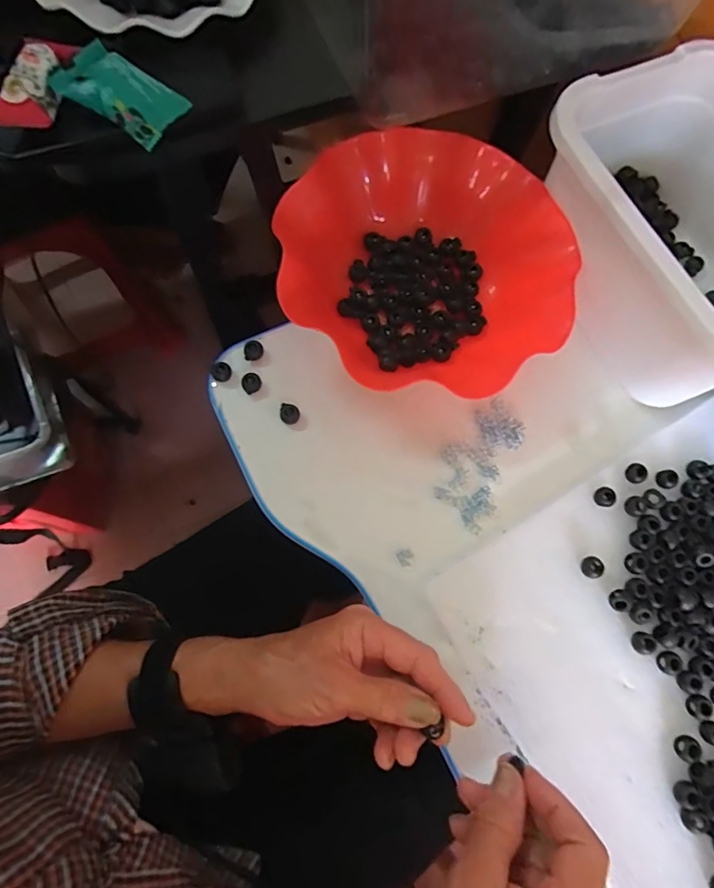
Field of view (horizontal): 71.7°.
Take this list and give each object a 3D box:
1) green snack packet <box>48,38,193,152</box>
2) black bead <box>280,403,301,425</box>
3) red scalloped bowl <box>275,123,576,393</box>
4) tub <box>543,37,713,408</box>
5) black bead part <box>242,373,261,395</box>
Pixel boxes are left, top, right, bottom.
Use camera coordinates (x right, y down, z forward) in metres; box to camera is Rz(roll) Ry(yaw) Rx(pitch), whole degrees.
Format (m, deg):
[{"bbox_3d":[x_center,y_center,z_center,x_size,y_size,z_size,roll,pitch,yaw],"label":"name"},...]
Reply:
[{"bbox_3d":[-0.149,-0.222,0.312,0.071,0.018,0.045,33,74,5],"label":"green snack packet"},{"bbox_3d":[-0.053,-0.024,0.387,0.015,0.010,0.018,-25,77,-11],"label":"black bead"},{"bbox_3d":[0.052,-0.152,0.396,0.212,0.066,0.208,1,74,-4],"label":"red scalloped bowl"},{"bbox_3d":[0.256,-0.155,0.385,0.182,0.124,0.242,-25,77,-11],"label":"tub"},{"bbox_3d":[-0.083,-0.047,0.390,0.015,0.012,0.013,-25,77,-11],"label":"black bead part"}]

